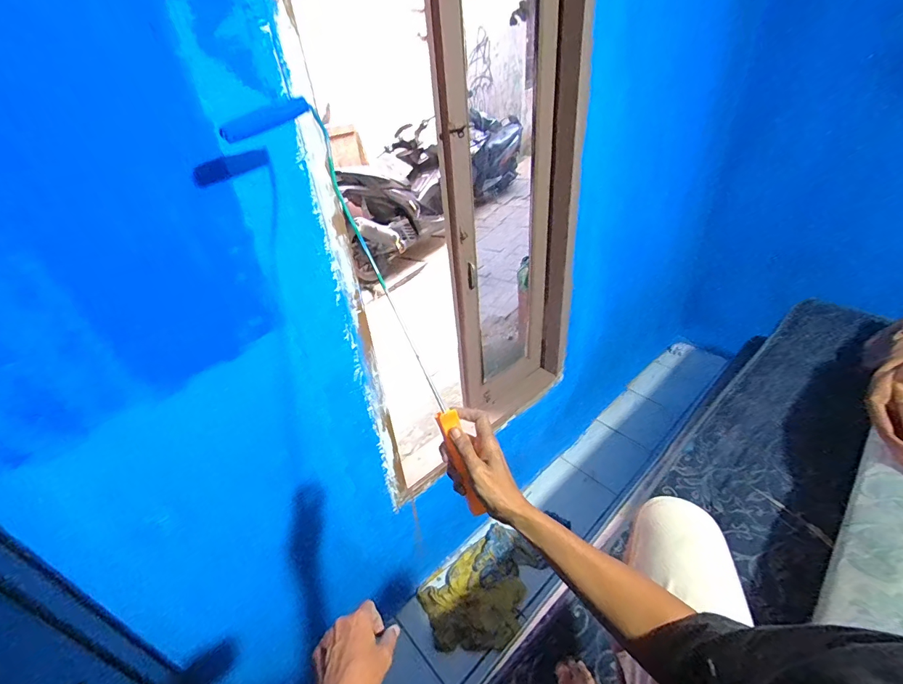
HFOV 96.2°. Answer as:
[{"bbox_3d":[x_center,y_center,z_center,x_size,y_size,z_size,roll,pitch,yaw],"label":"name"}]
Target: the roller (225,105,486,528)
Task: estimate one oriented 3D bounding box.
[{"bbox_3d":[-0.111,-0.059,0.525,0.119,0.028,0.610,-26,82,-28],"label":"roller"}]

